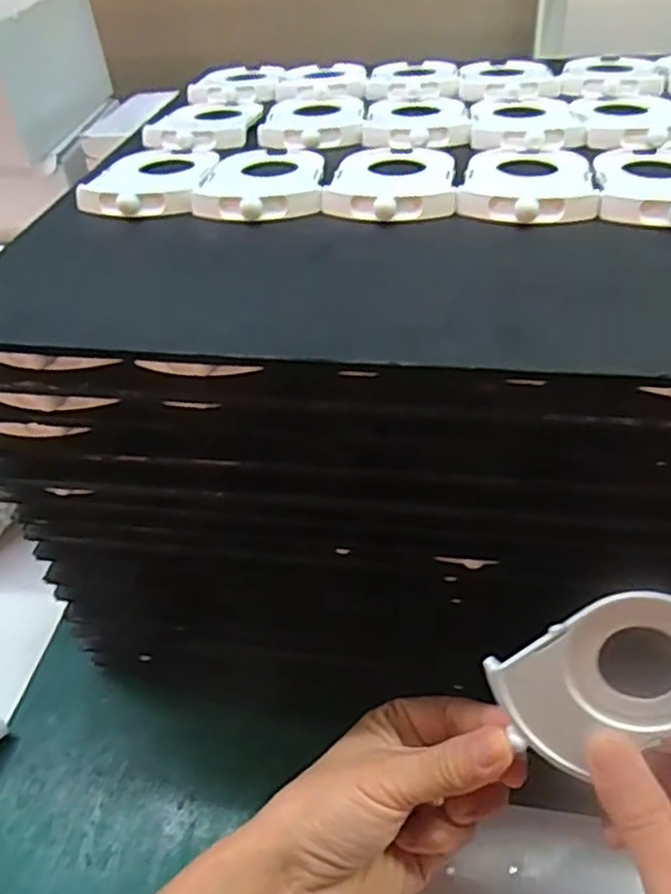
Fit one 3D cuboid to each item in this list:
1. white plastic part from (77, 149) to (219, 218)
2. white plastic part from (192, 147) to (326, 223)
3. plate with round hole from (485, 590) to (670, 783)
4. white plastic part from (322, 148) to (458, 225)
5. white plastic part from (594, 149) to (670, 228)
[{"bbox_3d":[-0.089,-0.137,0.350,0.057,0.012,0.084,5,44,10],"label":"white plastic part"},{"bbox_3d":[-0.037,-0.132,0.341,0.059,0.013,0.084,-4,43,1],"label":"white plastic part"},{"bbox_3d":[0.098,0.084,0.249,0.075,0.052,0.004,-35,-1,17],"label":"plate with round hole"},{"bbox_3d":[0.027,-0.130,0.331,0.057,0.012,0.084,3,44,7],"label":"white plastic part"},{"bbox_3d":[0.146,-0.121,0.311,0.056,0.010,0.083,6,44,11],"label":"white plastic part"}]

